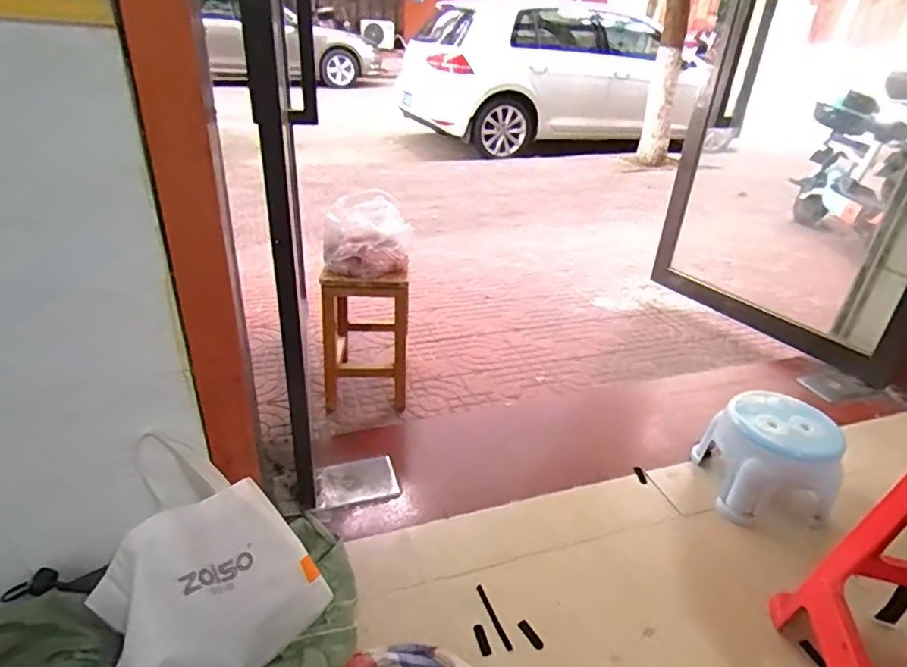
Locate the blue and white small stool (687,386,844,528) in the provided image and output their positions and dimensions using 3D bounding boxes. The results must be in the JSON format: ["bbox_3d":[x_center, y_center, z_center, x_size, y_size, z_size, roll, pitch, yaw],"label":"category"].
[{"bbox_3d":[0.713,0.279,1.242,0.231,0.199,0.240,3,30,-1],"label":"blue and white small stool"}]

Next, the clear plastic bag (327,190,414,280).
[{"bbox_3d":[-0.218,-0.254,1.417,0.211,0.152,0.208,2,30,-4],"label":"clear plastic bag"}]

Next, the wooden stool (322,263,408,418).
[{"bbox_3d":[-0.243,-0.018,1.529,0.222,0.379,0.266,-1,30,-8],"label":"wooden stool"}]

